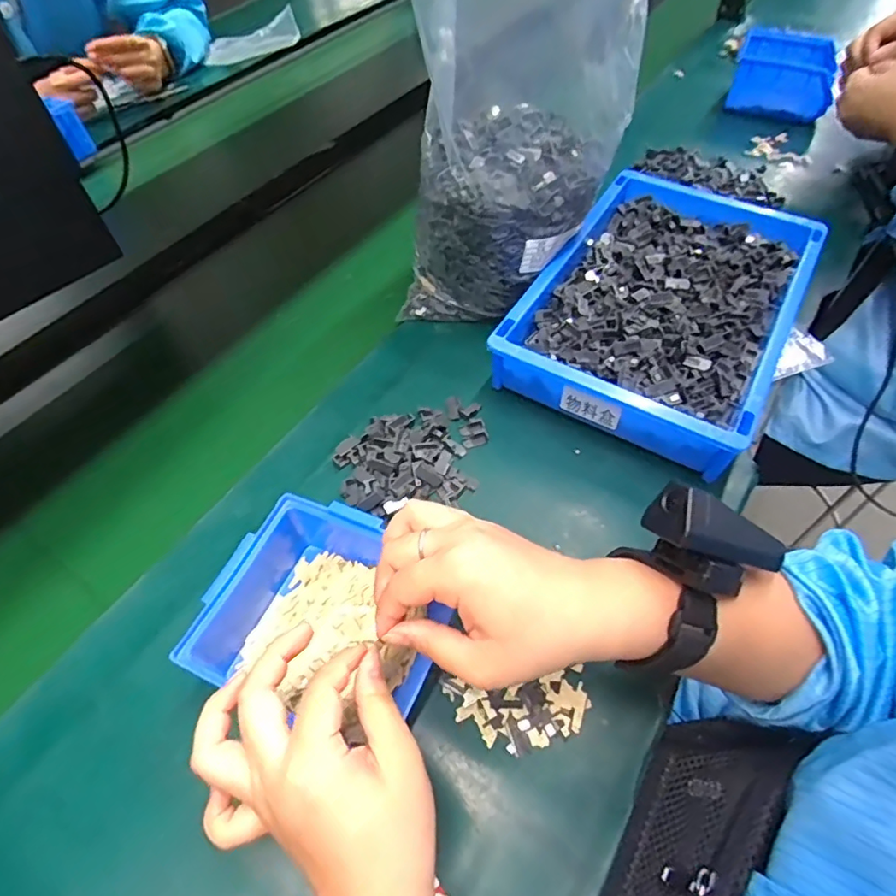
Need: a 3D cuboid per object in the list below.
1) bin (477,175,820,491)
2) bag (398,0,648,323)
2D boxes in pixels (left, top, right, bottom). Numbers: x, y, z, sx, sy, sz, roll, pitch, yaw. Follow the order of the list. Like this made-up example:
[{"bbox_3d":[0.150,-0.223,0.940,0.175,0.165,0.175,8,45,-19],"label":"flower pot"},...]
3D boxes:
[{"bbox_3d":[0.204,-0.133,0.513,0.209,0.078,0.317,25,60,20],"label":"bin"},{"bbox_3d":[0.061,-0.265,0.469,0.151,0.286,0.195,27,61,21],"label":"bag"}]

